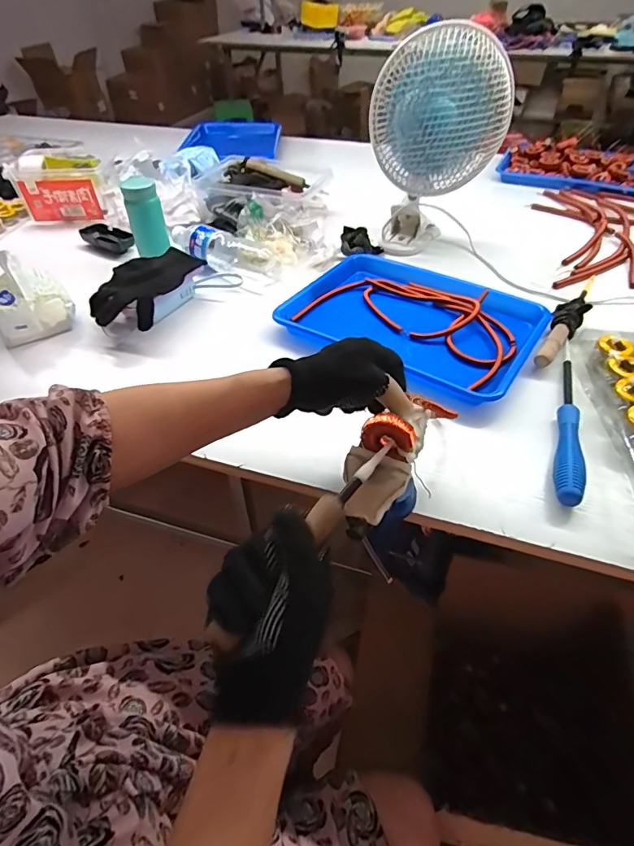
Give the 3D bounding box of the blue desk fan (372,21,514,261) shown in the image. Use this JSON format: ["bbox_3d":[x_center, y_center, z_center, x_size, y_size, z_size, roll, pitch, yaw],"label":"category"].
[{"bbox_3d":[0.187,-0.444,0.762,0.199,0.303,0.116,-4,45,-3],"label":"blue desk fan"}]

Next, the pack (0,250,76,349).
[{"bbox_3d":[-0.413,-0.189,0.669,0.097,0.096,0.112,-22,48,-20],"label":"pack"}]

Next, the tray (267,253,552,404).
[{"bbox_3d":[0.137,-0.151,0.677,0.335,0.027,0.243,29,52,27],"label":"tray"}]

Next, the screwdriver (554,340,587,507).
[{"bbox_3d":[0.290,-0.011,0.535,0.027,0.022,0.263,16,47,16],"label":"screwdriver"}]

